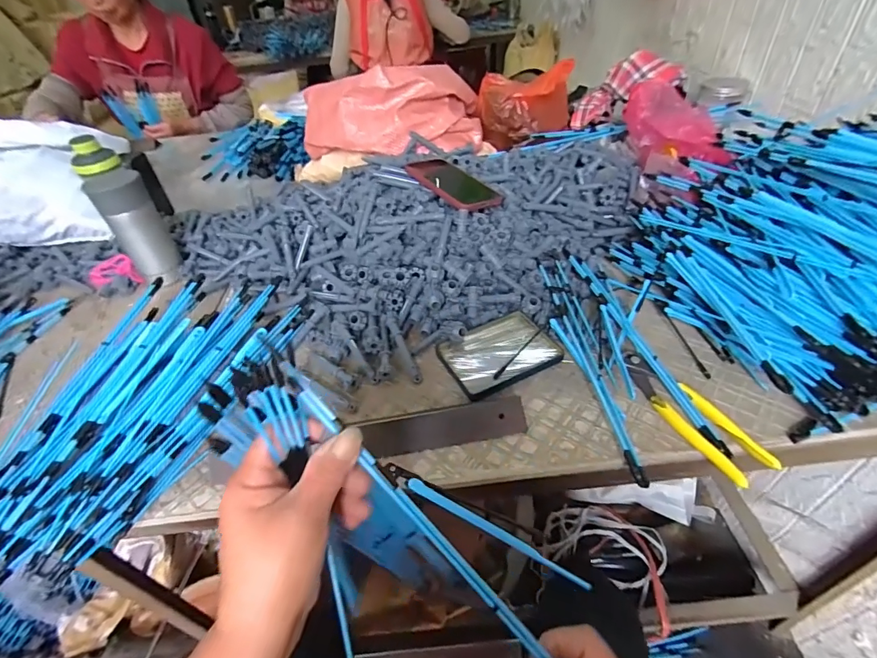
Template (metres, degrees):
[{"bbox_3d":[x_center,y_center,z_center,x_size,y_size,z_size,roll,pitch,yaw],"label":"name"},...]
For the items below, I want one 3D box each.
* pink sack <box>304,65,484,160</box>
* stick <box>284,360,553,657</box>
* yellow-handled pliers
[{"bbox_3d":[-0.080,-0.406,0.798,0.337,0.142,0.160,-14,42,-8],"label":"pink sack"},{"bbox_3d":[-0.015,0.110,0.257,0.230,0.005,0.009,48,57,0],"label":"stick"},{"bbox_3d":[0.243,0.082,0.424,0.049,0.016,0.159,-21,44,-15],"label":"yellow-handled pliers"}]

